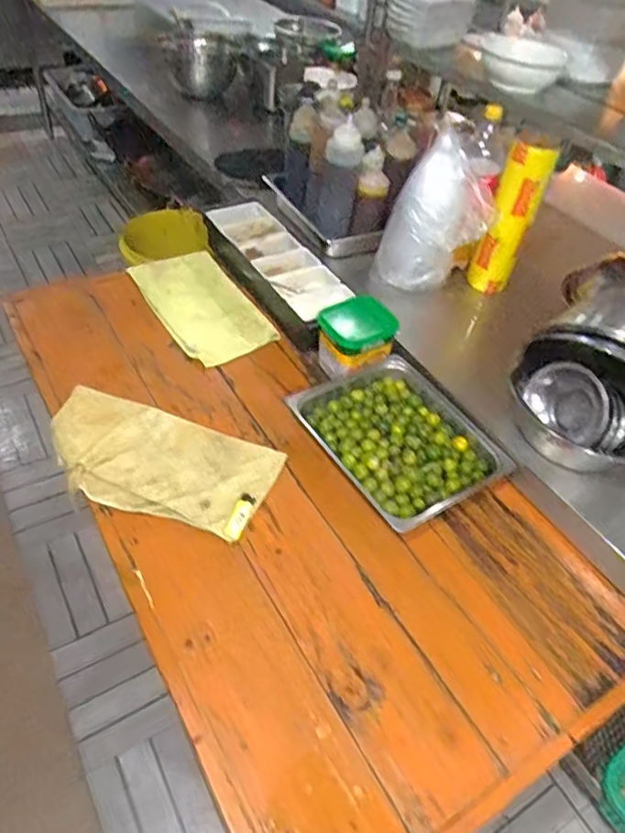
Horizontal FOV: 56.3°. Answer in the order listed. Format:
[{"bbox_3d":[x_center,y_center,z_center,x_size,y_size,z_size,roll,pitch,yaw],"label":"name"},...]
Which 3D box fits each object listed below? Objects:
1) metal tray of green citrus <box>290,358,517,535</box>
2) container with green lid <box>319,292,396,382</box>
[{"bbox_3d":[0.159,0.028,1.036,0.277,0.047,0.336,-25,55,-28],"label":"metal tray of green citrus"},{"bbox_3d":[0.082,-0.160,1.124,0.132,0.100,0.122,-19,52,-24],"label":"container with green lid"}]

